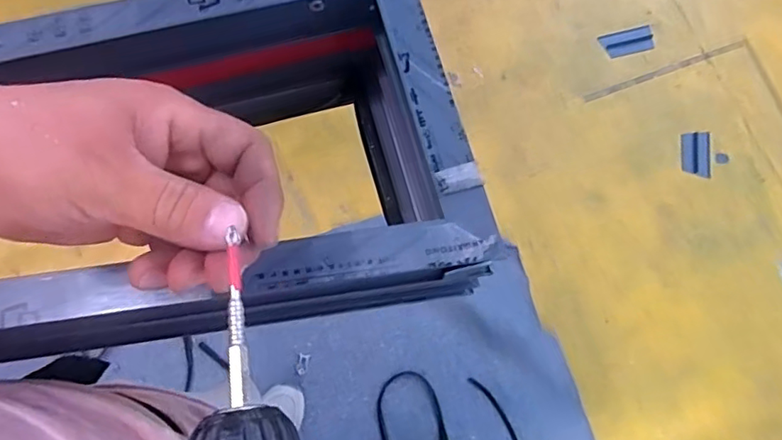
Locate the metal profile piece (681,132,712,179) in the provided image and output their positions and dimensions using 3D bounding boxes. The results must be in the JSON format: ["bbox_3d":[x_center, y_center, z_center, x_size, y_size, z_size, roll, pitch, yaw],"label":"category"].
[{"bbox_3d":[0.793,-0.169,1.475,0.069,0.022,0.118,6,73,1],"label":"metal profile piece"}]

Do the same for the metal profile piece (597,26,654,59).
[{"bbox_3d":[0.660,-0.494,1.582,0.154,0.009,0.076,-14,73,-5],"label":"metal profile piece"}]

